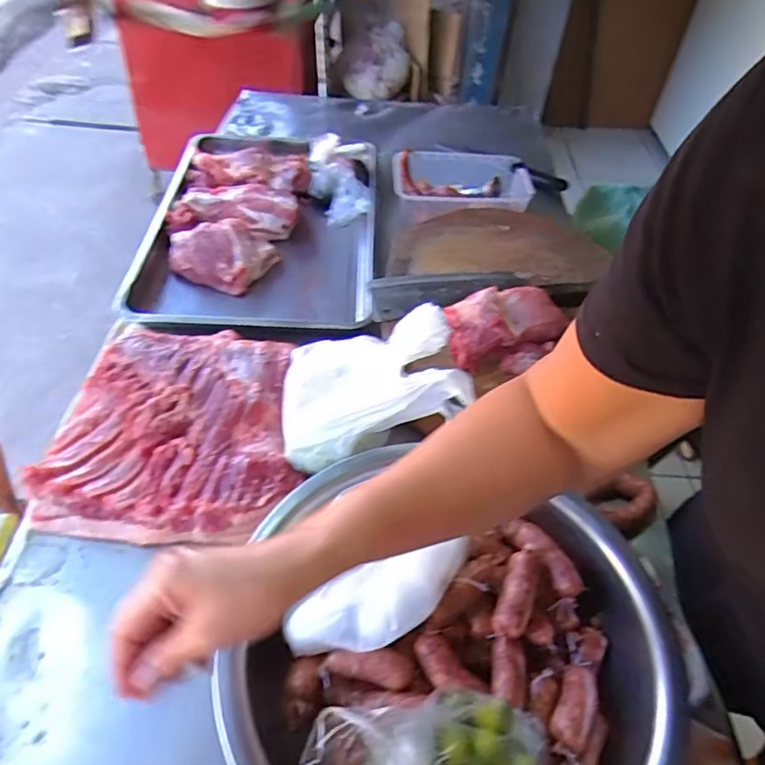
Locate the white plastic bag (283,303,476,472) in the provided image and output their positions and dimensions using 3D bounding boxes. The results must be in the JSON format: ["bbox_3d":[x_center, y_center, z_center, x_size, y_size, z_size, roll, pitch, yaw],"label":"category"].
[{"bbox_3d":[-0.015,-0.013,0.693,0.209,0.172,0.186,0,48,-5],"label":"white plastic bag"}]

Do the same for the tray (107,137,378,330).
[{"bbox_3d":[-0.212,-0.316,1.066,0.395,0.061,0.627,2,47,-3],"label":"tray"}]

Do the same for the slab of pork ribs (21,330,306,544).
[{"bbox_3d":[-0.247,0.051,0.740,0.282,0.055,0.295,5,47,1],"label":"slab of pork ribs"}]

